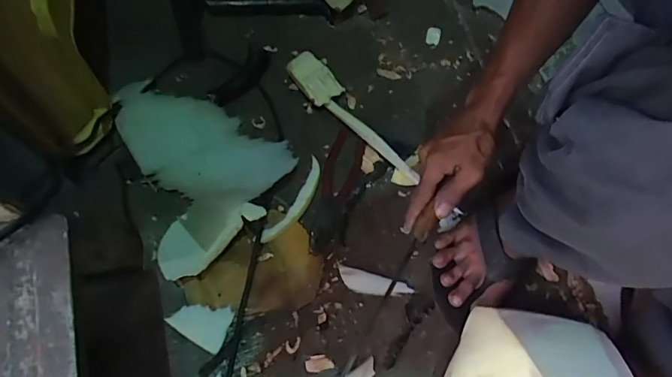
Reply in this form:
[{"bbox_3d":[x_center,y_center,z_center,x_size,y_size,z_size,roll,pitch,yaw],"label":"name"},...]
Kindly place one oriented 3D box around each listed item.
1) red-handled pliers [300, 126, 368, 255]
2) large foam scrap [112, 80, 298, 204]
[{"bbox_3d":[-0.002,0.000,0.590,0.058,0.013,0.189,15,65,-2],"label":"red-handled pliers"},{"bbox_3d":[-0.193,-0.058,0.581,0.261,0.045,0.141,26,65,3],"label":"large foam scrap"}]

